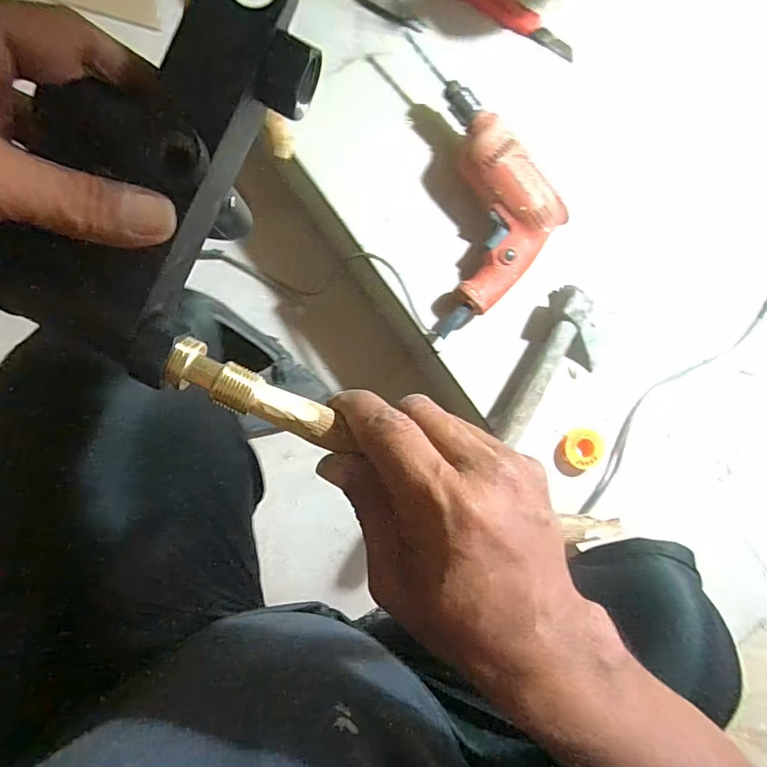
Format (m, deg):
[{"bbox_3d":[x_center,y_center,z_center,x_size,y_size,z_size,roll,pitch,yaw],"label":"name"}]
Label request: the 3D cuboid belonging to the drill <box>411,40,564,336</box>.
[{"bbox_3d":[0.126,-0.230,0.553,0.163,0.067,0.326,-8,91,-8],"label":"drill"}]

